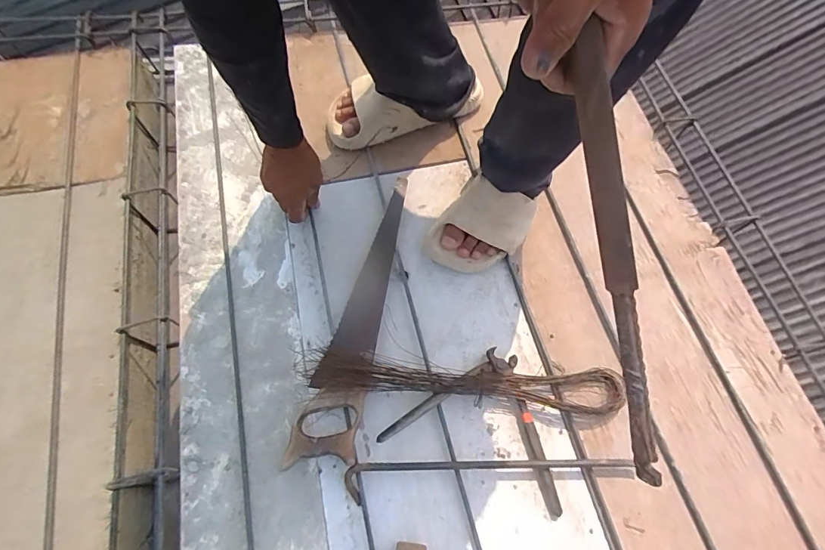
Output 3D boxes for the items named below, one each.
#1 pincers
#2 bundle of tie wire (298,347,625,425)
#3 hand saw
[{"bbox_3d":[0.104,0.188,0.597,0.243,0.033,0.175,21,68,8],"label":"pincers"},{"bbox_3d":[0.067,0.151,0.603,0.442,0.036,0.064,4,66,1],"label":"bundle of tie wire"},{"bbox_3d":[-0.076,0.044,0.649,0.079,0.030,0.446,11,66,4],"label":"hand saw"}]

